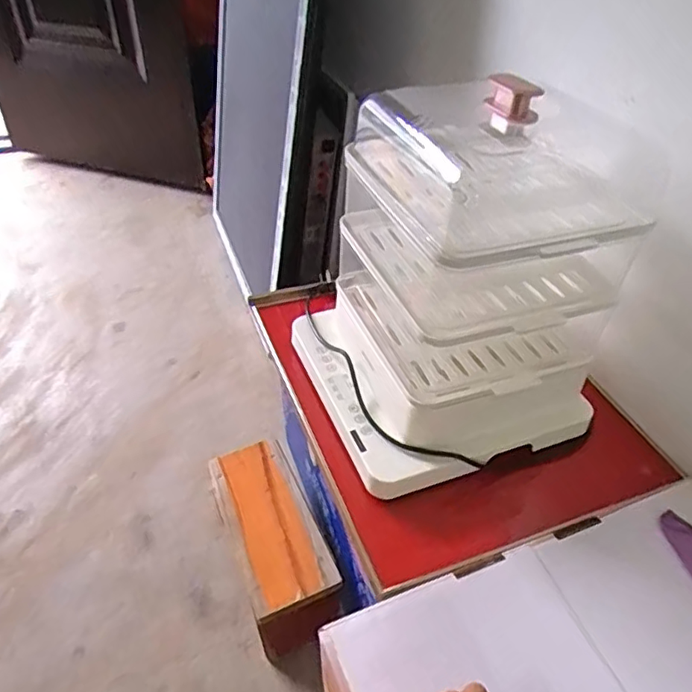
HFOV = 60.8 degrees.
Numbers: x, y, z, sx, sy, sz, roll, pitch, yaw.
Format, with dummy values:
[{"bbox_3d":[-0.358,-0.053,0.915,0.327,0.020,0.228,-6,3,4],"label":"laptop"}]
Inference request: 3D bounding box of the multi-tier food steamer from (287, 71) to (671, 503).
[{"bbox_3d":[0.121,-0.090,0.704,0.309,0.373,0.297,-13,43,-16],"label":"multi-tier food steamer"}]

